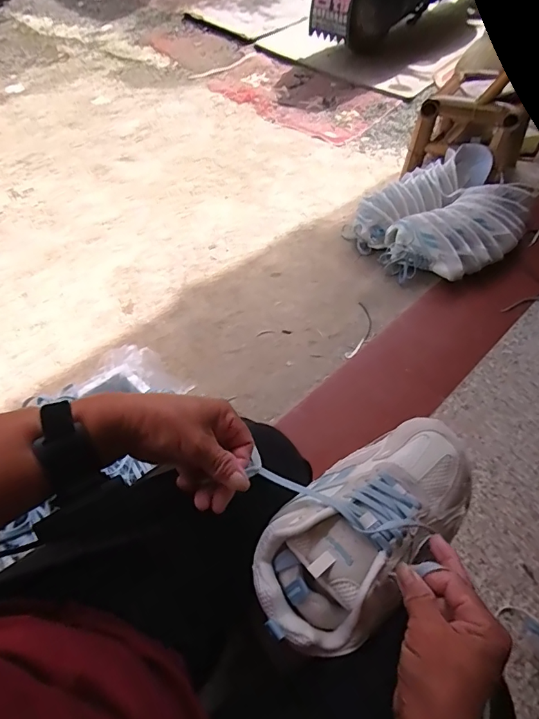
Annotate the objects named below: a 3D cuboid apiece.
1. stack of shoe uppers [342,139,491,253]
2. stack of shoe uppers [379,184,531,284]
[{"bbox_3d":[0.459,-0.491,1.364,0.454,0.180,0.167,-27,62,-21],"label":"stack of shoe uppers"},{"bbox_3d":[0.560,-0.359,1.258,0.445,0.132,0.225,-24,61,-19],"label":"stack of shoe uppers"}]

